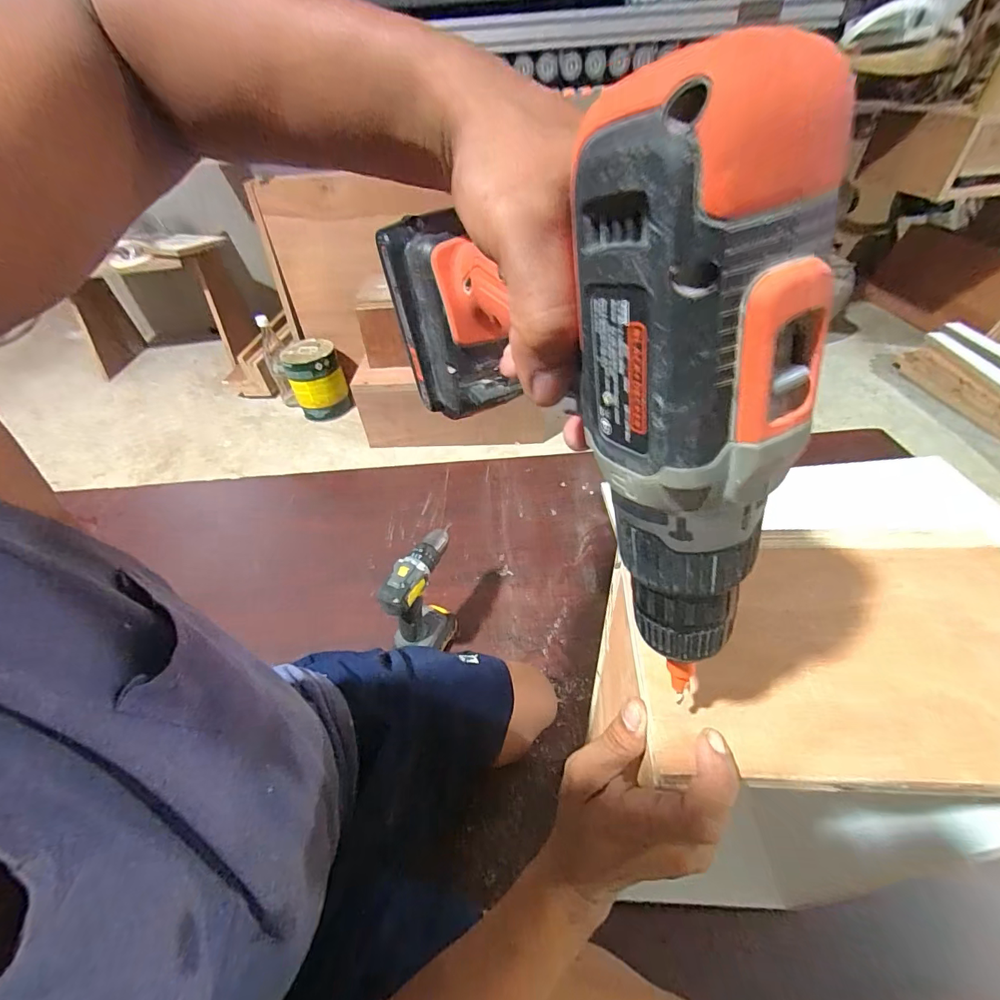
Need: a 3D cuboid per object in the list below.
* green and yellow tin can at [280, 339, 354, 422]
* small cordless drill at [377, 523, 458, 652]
[{"bbox_3d":[-0.570,-0.374,1.408,0.158,0.193,0.171,-18,46,-12],"label":"green and yellow tin can"},{"bbox_3d":[-0.122,0.173,0.791,0.061,0.219,0.172,20,50,24],"label":"small cordless drill"}]

